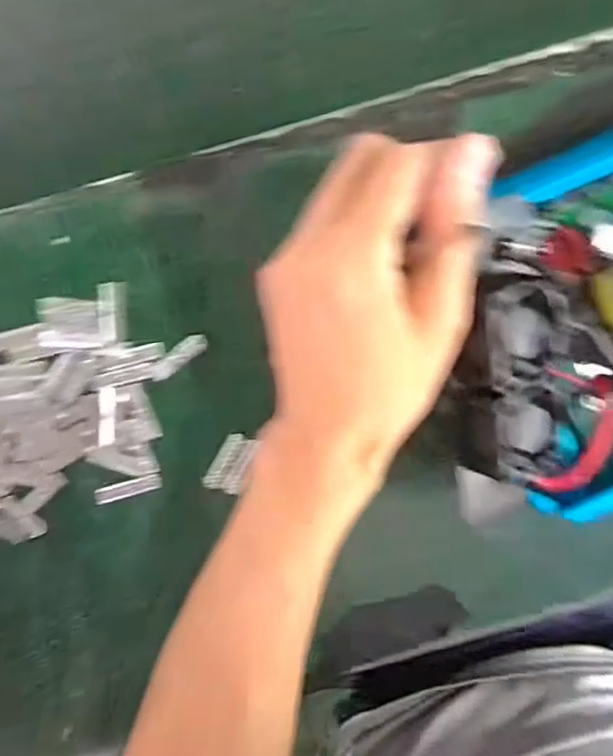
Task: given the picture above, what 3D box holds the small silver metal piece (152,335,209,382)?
[{"bbox_3d":[-0.065,-0.010,0.318,0.033,0.004,0.011,-39,92,1],"label":"small silver metal piece"}]

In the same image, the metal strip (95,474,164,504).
[{"bbox_3d":[-0.091,0.057,0.320,0.033,0.006,0.008,-14,92,0],"label":"metal strip"}]

